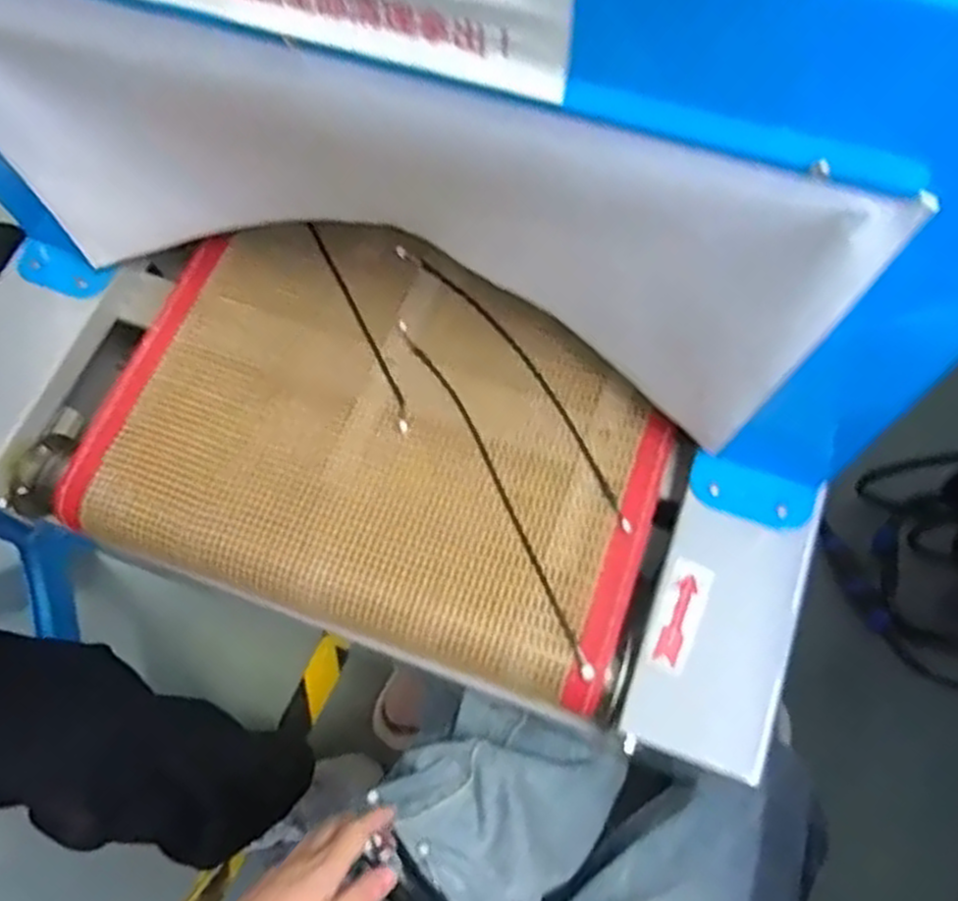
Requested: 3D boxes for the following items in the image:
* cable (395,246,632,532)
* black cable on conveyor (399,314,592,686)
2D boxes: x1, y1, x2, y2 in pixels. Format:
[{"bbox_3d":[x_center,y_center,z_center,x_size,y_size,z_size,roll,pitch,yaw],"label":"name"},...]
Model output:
[{"bbox_3d":[0.028,-0.056,0.567,0.029,0.013,0.273,-35,71,-11],"label":"cable"},{"bbox_3d":[0.010,0.024,0.535,0.016,0.010,0.279,-26,69,-8],"label":"black cable on conveyor"}]

